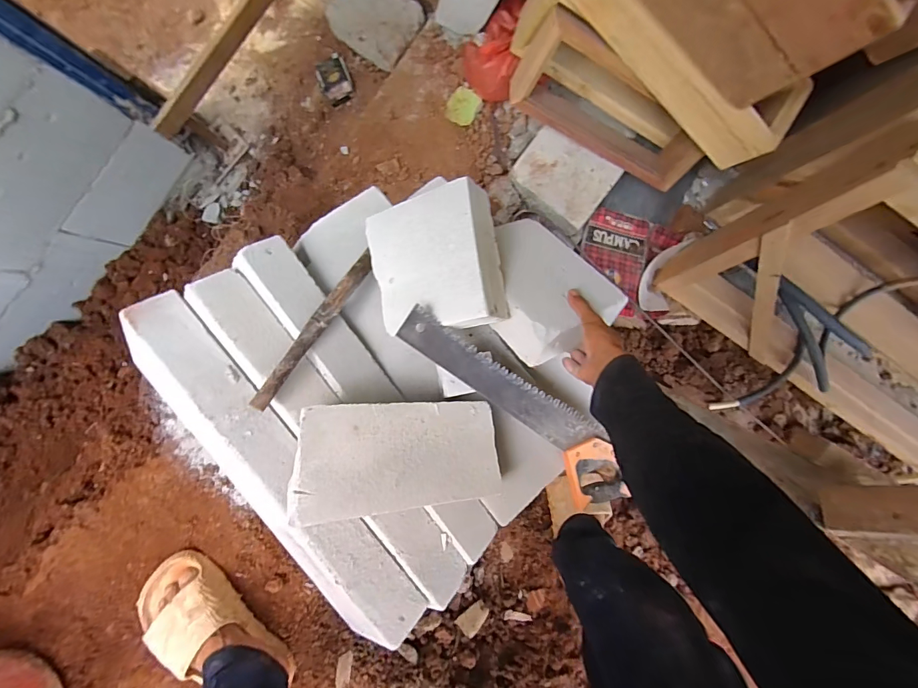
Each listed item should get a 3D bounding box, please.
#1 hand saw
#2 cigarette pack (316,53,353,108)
[{"bbox_3d":[0.104,0.111,0.637,0.478,0.034,0.109,39,94,-19],"label":"hand saw"},{"bbox_3d":[-0.315,-0.672,1.039,0.076,0.023,0.111,-24,95,1],"label":"cigarette pack"}]

